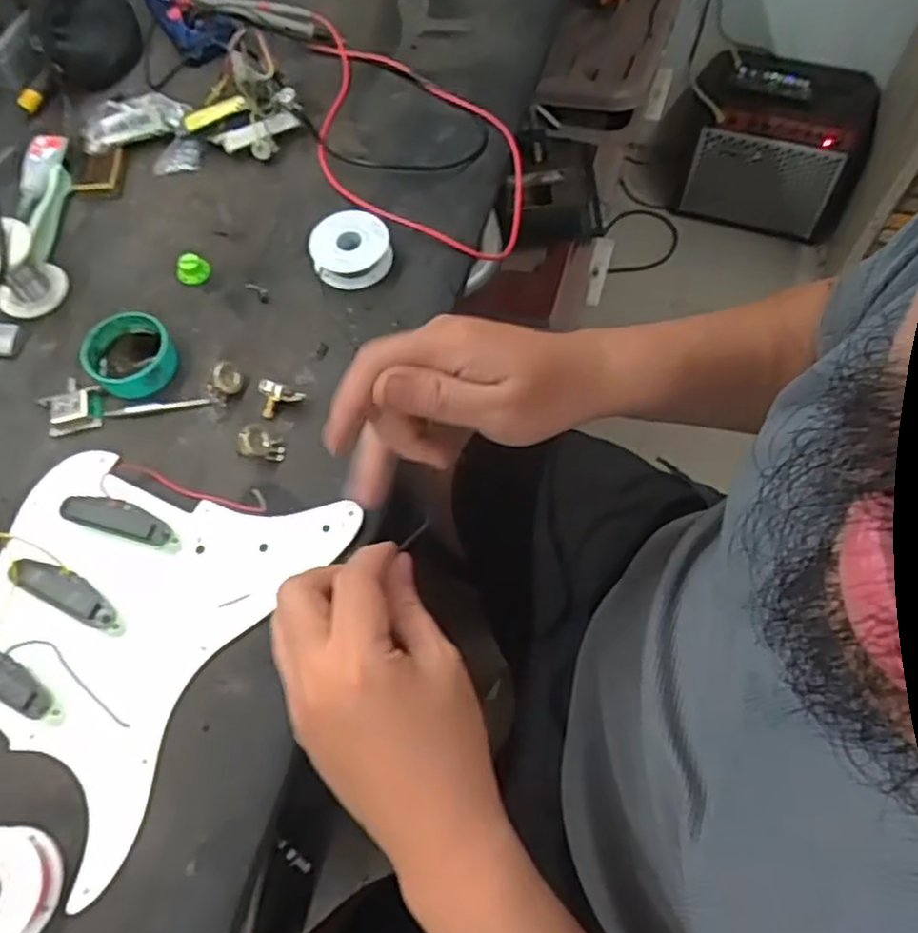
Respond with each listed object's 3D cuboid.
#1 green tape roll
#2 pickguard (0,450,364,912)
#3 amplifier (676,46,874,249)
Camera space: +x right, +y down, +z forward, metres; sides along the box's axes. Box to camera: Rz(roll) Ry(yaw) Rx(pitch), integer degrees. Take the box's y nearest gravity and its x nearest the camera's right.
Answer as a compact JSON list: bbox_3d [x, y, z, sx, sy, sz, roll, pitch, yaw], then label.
[{"bbox_3d":[-0.247,-0.087,0.552,0.061,0.022,0.073,-27,67,-12],"label":"green tape roll"},{"bbox_3d":[-0.219,0.092,0.471,0.194,0.020,0.250,27,67,12],"label":"pickguard"},{"bbox_3d":[0.627,-0.637,1.495,0.321,0.282,0.207,12,65,9],"label":"amplifier"}]

